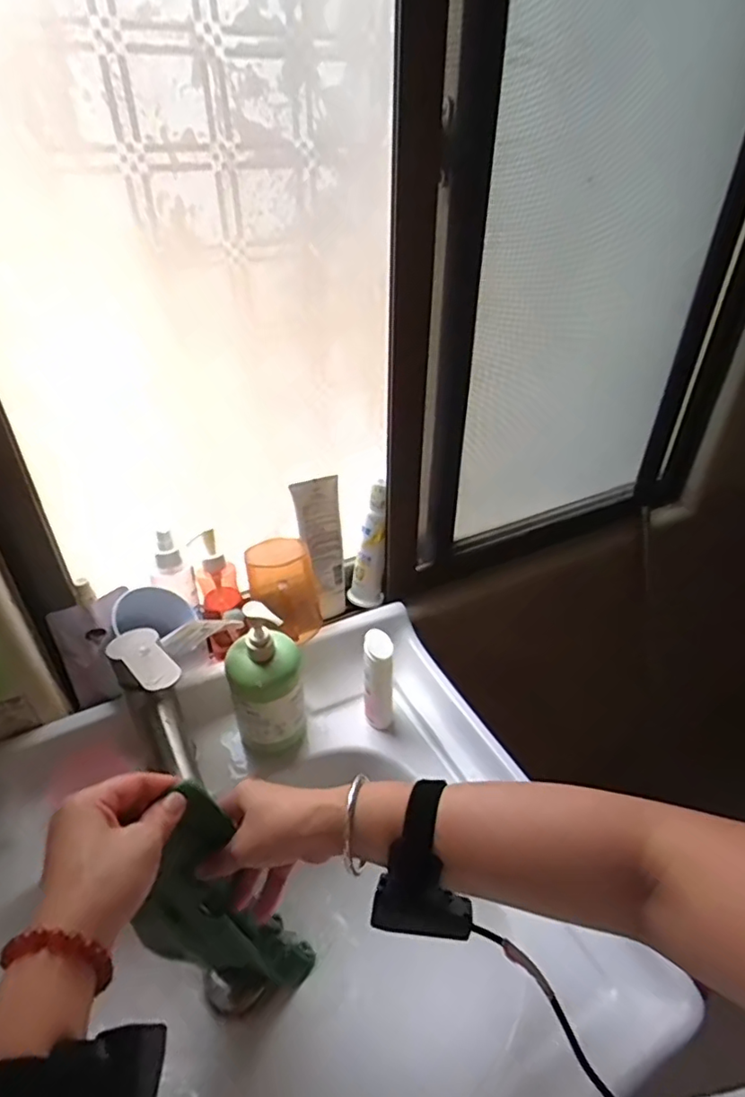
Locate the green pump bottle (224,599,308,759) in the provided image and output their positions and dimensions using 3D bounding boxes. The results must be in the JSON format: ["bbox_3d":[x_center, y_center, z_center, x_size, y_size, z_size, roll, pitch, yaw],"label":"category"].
[{"bbox_3d":[-0.106,0.131,0.580,0.074,0.179,0.058,-12,39,-16],"label":"green pump bottle"}]

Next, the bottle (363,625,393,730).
[{"bbox_3d":[0.007,0.143,0.621,0.030,0.126,0.027,1,37,1],"label":"bottle"}]

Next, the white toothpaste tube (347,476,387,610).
[{"bbox_3d":[-0.007,0.000,0.725,0.045,0.165,0.031,0,37,0],"label":"white toothpaste tube"}]

